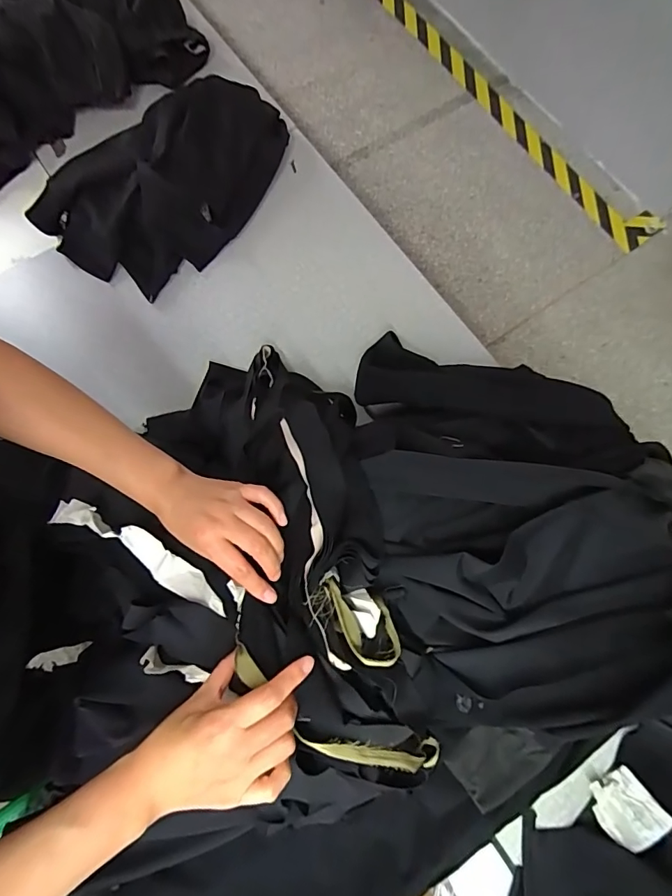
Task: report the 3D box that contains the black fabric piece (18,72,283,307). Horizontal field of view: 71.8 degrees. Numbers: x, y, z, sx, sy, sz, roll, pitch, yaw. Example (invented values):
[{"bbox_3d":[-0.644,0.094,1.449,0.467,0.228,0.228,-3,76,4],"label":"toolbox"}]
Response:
[{"bbox_3d":[-0.244,-0.409,0.718,0.398,0.104,0.233,-42,79,-12],"label":"black fabric piece"}]

